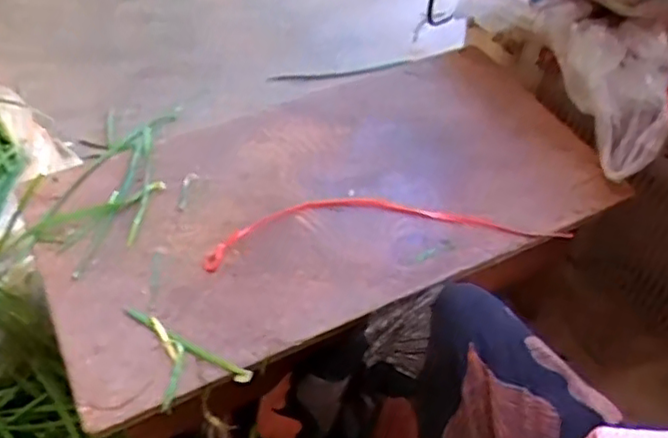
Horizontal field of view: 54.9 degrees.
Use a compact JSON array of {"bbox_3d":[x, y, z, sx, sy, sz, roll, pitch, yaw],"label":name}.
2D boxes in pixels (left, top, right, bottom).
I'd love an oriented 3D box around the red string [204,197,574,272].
[{"bbox_3d":[0.057,0.005,0.647,0.366,0.009,0.078,-3,51,-4],"label":"red string"}]

